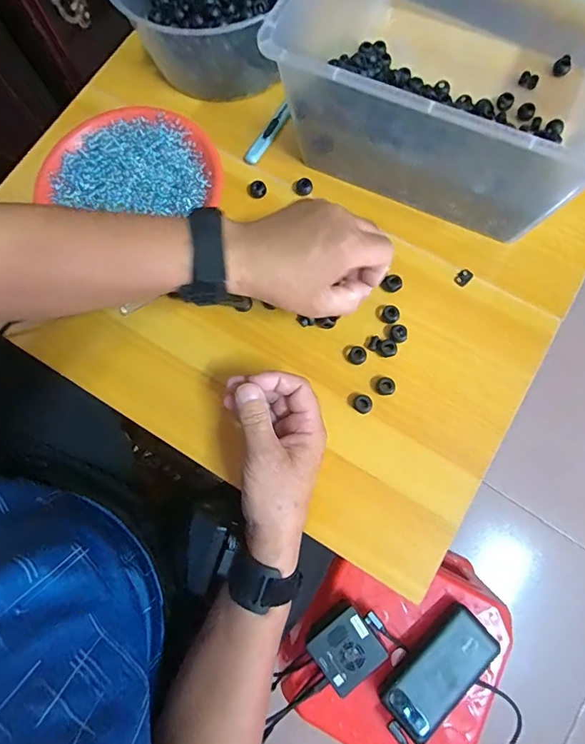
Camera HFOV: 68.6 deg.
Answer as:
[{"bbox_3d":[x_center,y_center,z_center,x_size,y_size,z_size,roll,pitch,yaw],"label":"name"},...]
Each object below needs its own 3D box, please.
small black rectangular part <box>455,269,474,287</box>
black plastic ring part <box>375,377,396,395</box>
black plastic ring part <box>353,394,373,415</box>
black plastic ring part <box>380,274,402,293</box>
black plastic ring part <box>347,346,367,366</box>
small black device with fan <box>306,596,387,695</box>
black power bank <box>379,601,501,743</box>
[{"bbox_3d":[0.175,-0.096,0.439,0.014,0.005,0.018,42,81,11],"label":"small black rectangular part"},{"bbox_3d":[0.089,0.013,0.408,0.018,0.008,0.016,4,76,3],"label":"black plastic ring part"},{"bbox_3d":[0.067,0.031,0.409,0.017,0.011,0.017,0,75,2],"label":"black plastic ring part"},{"bbox_3d":[0.101,-0.089,0.432,0.020,0.007,0.015,-29,76,-5],"label":"black plastic ring part"},{"bbox_3d":[0.063,-0.016,0.419,0.018,0.010,0.016,20,77,7],"label":"black plastic ring part"},{"bbox_3d":[0.066,0.346,0.550,0.077,0.054,0.080,-36,77,-7],"label":"small black device with fan"},{"bbox_3d":[0.187,0.378,0.541,0.158,0.027,0.073,-42,78,-8],"label":"black power bank"}]

